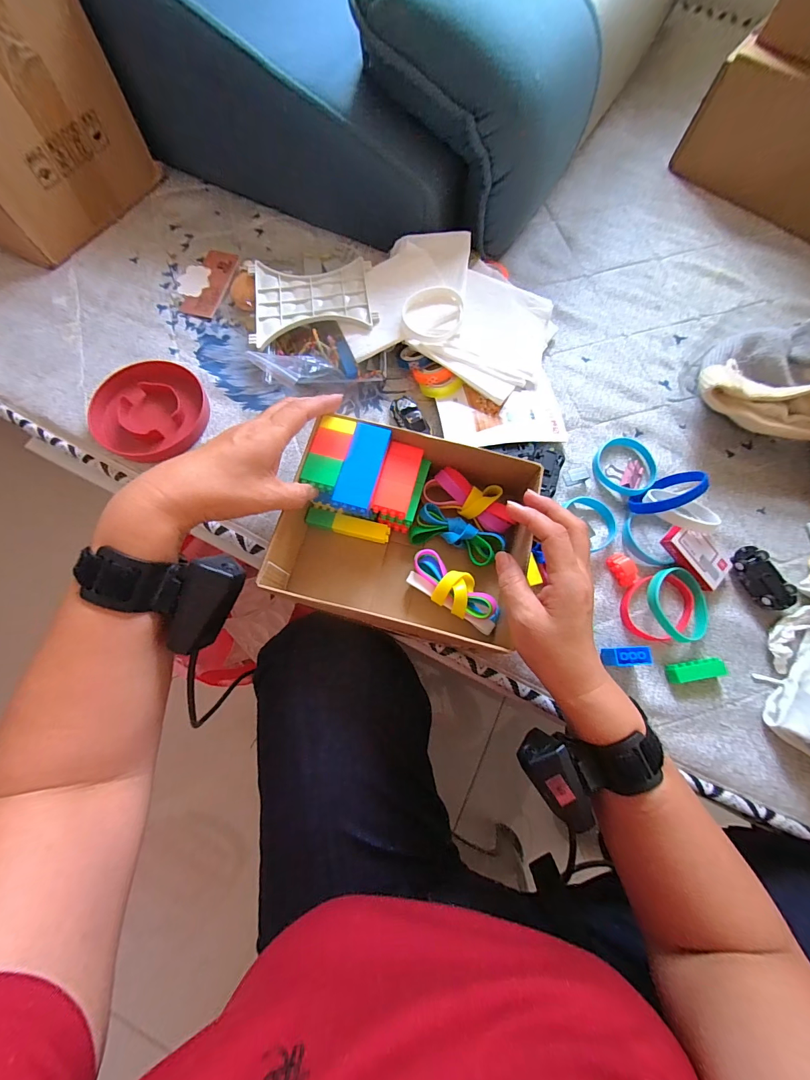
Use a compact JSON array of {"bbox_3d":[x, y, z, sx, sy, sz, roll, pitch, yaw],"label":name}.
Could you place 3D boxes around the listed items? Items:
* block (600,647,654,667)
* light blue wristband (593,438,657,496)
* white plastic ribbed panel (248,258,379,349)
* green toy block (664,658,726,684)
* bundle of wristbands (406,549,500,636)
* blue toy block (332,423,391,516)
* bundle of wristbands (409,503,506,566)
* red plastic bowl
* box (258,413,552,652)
[{"bbox_3d":[0.209,0.110,0.363,0.029,0.029,0.016,-3,73,-2],"label":"block"},{"bbox_3d":[0.242,-0.080,0.426,0.062,0.013,0.067,0,73,-1],"label":"light blue wristband"},{"bbox_3d":[-0.108,-0.281,0.447,0.136,0.009,0.114,-7,74,-3],"label":"white plastic ribbed panel"},{"bbox_3d":[0.277,0.124,0.366,0.048,0.013,0.018,-6,74,-3],"label":"green toy block"},{"bbox_3d":[0.046,0.047,0.355,0.091,0.038,0.037,31,75,8],"label":"bundle of wristbands"},{"bbox_3d":[-0.038,-0.064,0.337,0.033,0.011,0.079,14,74,3],"label":"blue toy block"},{"bbox_3d":[0.051,-0.002,0.375,0.085,0.030,0.036,22,74,5],"label":"bundle of wristbands"},{"bbox_3d":[-0.283,-0.143,0.427,0.119,0.026,0.108,16,74,3],"label":"red plastic bowl"},{"bbox_3d":[0.009,-0.014,0.358,0.216,0.071,0.176,14,74,3],"label":"box"}]

